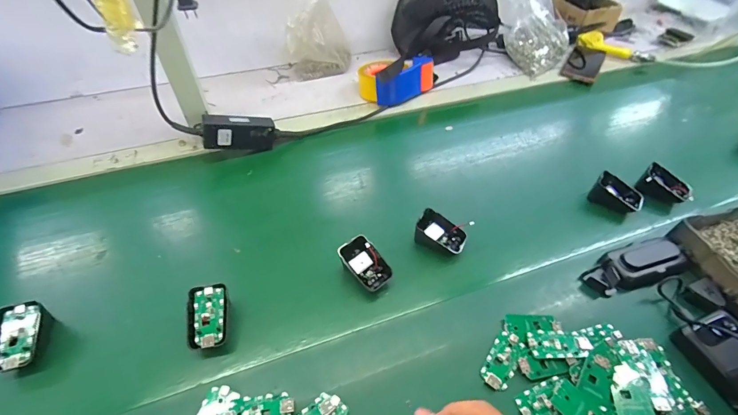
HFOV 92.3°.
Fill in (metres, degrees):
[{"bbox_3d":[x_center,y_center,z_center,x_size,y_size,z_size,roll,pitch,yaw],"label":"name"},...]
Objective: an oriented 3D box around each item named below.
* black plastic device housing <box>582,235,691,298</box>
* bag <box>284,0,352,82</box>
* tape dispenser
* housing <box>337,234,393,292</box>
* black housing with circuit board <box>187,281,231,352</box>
[{"bbox_3d":[0.352,0.074,0.460,0.149,0.033,0.052,-12,49,-12],"label":"black plastic device housing"},{"bbox_3d":[-0.110,-0.360,0.764,0.140,0.166,0.085,-2,48,-3],"label":"bag"},{"bbox_3d":[0.056,-0.279,0.750,0.155,0.075,0.103,-23,52,-21],"label":"tape dispenser"},{"bbox_3d":[-0.005,0.072,0.449,0.047,0.035,0.062,-28,54,-26],"label":"housing"},{"bbox_3d":[-0.182,0.125,0.406,0.045,0.023,0.068,-6,65,-12],"label":"black housing with circuit board"}]

